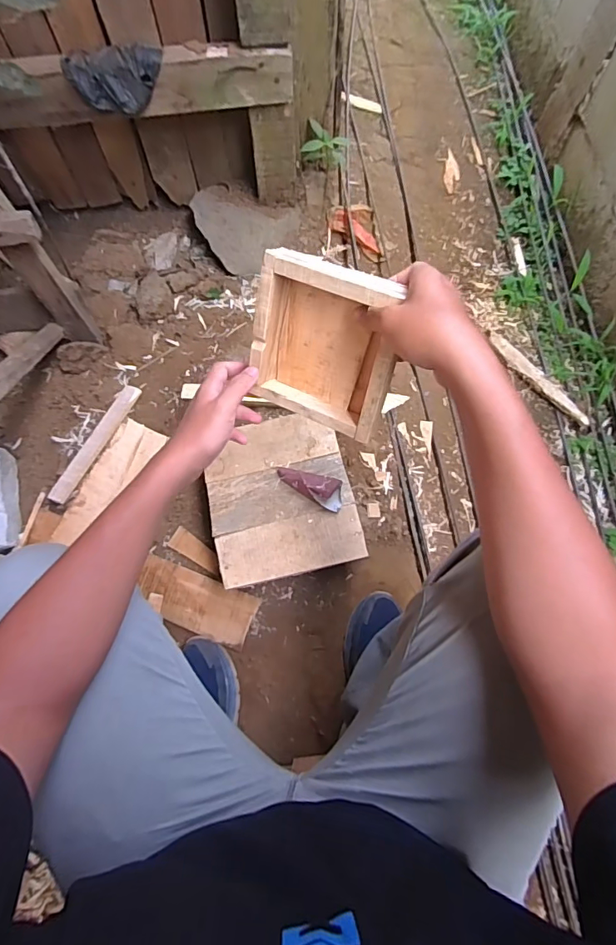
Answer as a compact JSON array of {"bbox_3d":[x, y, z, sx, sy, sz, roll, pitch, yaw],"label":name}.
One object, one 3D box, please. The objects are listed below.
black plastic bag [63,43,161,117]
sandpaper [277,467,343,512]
[{"bbox_3d":[-0.351,-0.721,0.869,0.171,0.078,0.066,-3,73,-2],"label":"black plastic bag"},{"bbox_3d":[0.004,0.022,0.785,0.116,0.020,0.047,20,74,5],"label":"sandpaper"}]

